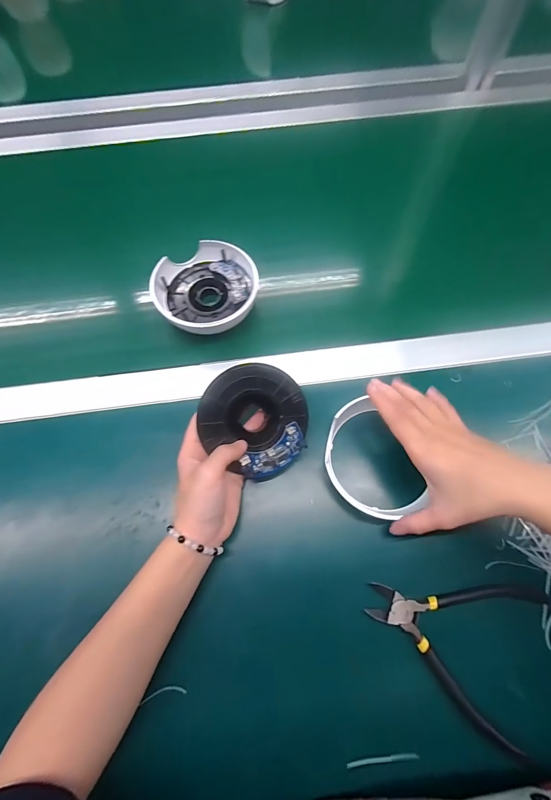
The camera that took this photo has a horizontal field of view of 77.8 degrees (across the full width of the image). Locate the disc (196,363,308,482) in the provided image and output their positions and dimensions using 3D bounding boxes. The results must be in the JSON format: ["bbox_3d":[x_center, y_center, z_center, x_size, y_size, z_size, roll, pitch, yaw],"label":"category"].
[{"bbox_3d":[-0.017,0.017,0.320,0.103,0.010,0.097,0,88,-12],"label":"disc"}]

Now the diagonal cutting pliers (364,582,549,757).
[{"bbox_3d":[0.153,0.211,0.279,0.141,0.015,0.110,1,69,1],"label":"diagonal cutting pliers"}]

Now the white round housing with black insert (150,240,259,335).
[{"bbox_3d":[-0.080,-0.128,0.400,0.113,0.034,0.109,0,69,1],"label":"white round housing with black insert"}]

